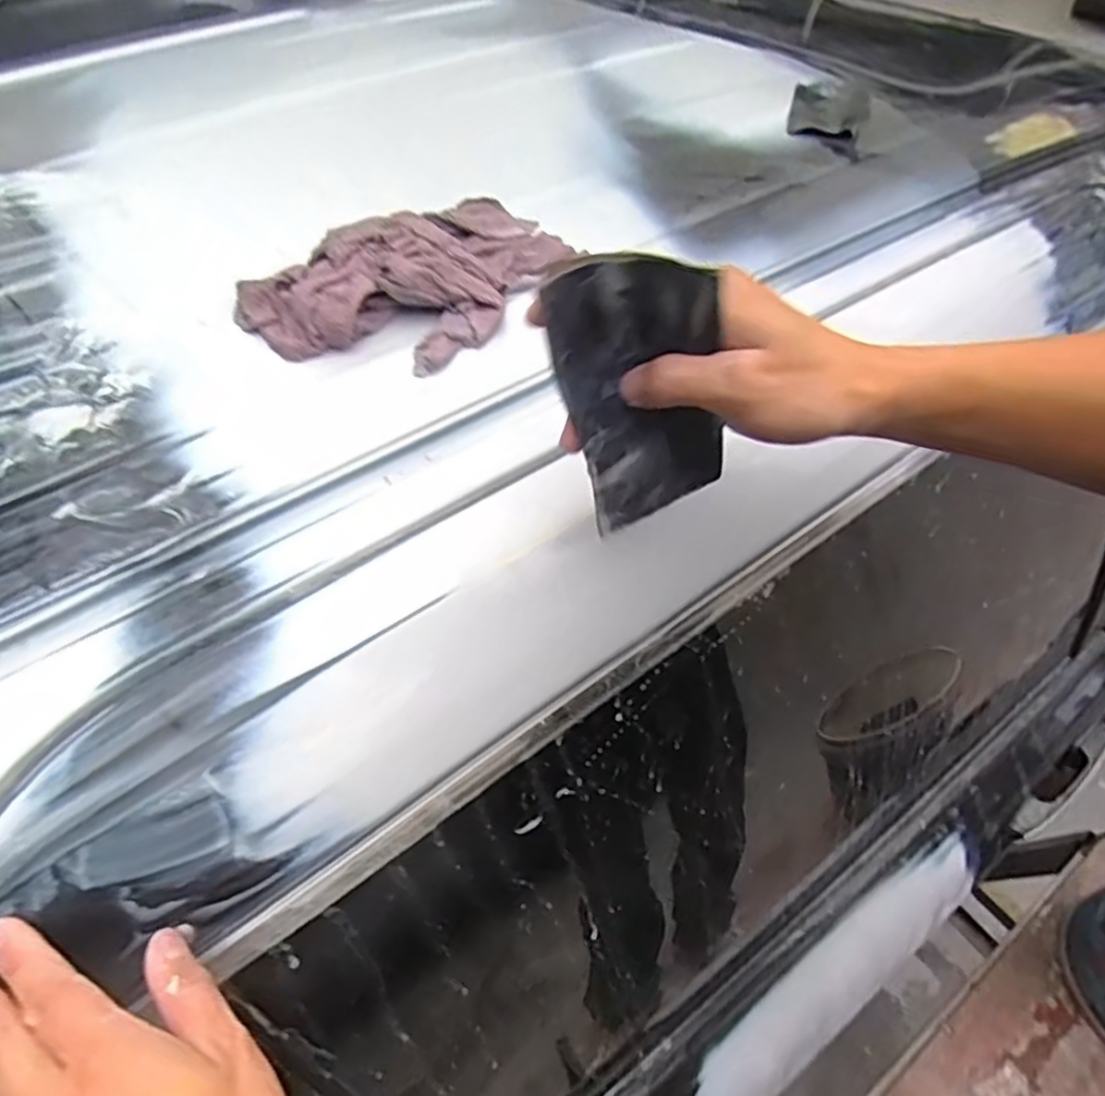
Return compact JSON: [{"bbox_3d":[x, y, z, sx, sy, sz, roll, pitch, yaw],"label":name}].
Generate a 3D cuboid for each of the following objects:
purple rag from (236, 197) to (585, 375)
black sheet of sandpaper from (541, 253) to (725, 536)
[{"bbox_3d":[-0.100,-0.209,0.491,0.169,0.040,0.230,32,62,20],"label":"purple rag"},{"bbox_3d":[0.047,-0.066,0.307,0.057,0.134,0.065,21,57,32],"label":"black sheet of sandpaper"}]

